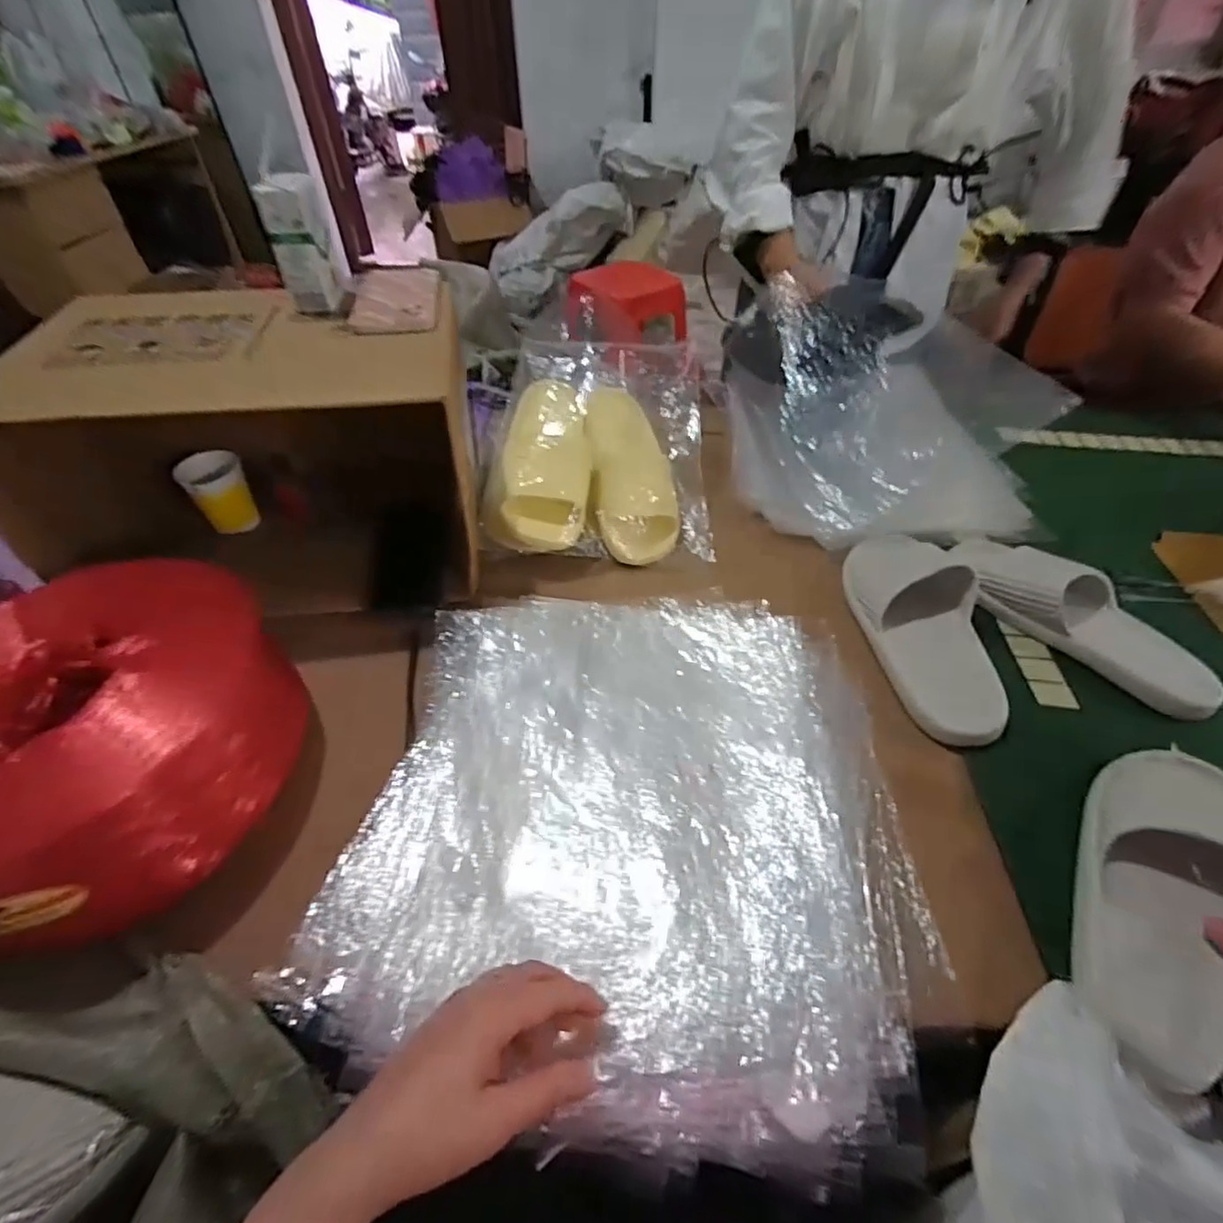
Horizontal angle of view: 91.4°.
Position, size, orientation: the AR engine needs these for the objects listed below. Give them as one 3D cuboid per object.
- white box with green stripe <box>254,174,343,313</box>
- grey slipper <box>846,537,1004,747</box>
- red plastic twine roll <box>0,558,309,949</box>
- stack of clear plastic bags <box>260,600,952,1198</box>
[{"bbox_3d":[-0.310,-0.368,0.600,0.053,0.108,0.053,-15,48,-13],"label":"white box with green stripe"},{"bbox_3d":[0.318,-0.001,0.610,0.113,0.058,0.259,5,46,6],"label":"grey slipper"},{"bbox_3d":[-0.411,0.099,0.468,0.239,0.118,0.259,0,46,0],"label":"red plastic twine roll"},{"bbox_3d":[0.021,0.153,0.489,0.431,0.057,0.422,7,46,7],"label":"stack of clear plastic bags"}]

